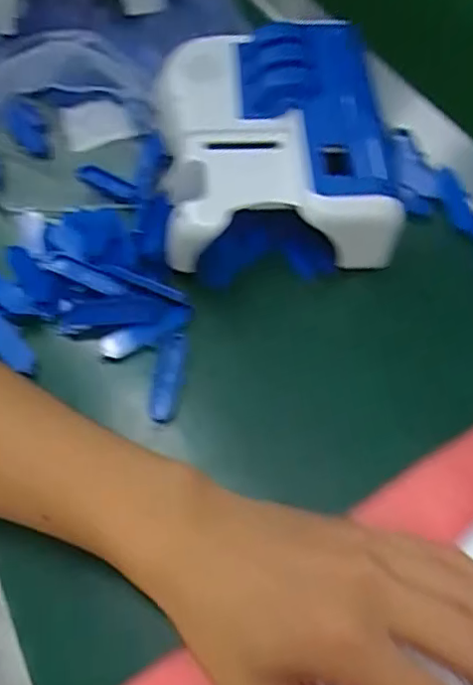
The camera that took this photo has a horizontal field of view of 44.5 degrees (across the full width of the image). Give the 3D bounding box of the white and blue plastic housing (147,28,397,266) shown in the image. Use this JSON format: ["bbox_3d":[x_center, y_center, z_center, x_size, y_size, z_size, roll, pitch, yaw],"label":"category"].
[{"bbox_3d":[0.021,-0.128,0.363,0.139,0.061,0.172,-7,60,-2],"label":"white and blue plastic housing"}]

